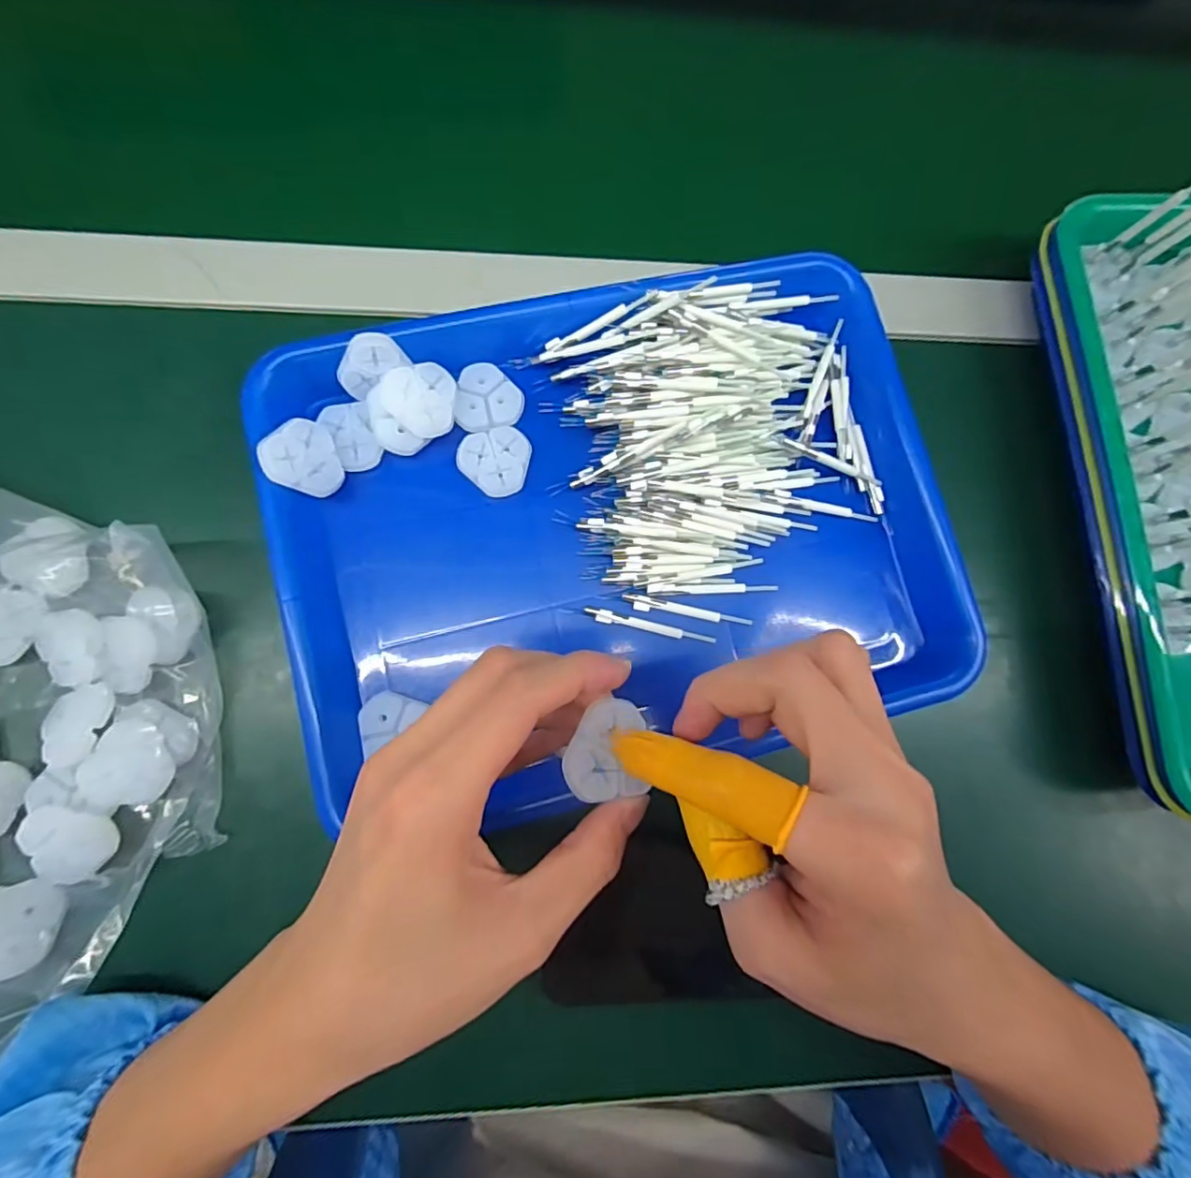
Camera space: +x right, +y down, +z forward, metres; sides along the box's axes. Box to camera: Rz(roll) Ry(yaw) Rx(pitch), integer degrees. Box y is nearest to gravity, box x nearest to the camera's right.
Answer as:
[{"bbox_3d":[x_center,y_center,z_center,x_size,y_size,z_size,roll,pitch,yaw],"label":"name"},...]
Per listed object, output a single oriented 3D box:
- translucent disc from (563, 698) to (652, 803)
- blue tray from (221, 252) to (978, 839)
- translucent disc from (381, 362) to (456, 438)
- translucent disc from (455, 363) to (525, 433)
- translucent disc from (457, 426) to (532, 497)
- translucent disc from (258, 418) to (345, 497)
[{"bbox_3d":[0.004,0.058,0.210,0.030,0.006,0.035,2,81,-5],"label":"translucent disc"},{"bbox_3d":[0.015,-0.036,0.293,0.330,0.036,0.239,-12,83,-7],"label":"blue tray"},{"bbox_3d":[-0.087,-0.095,0.285,0.033,0.004,0.035,7,94,-24],"label":"translucent disc"},{"bbox_3d":[-0.055,-0.100,0.302,0.033,0.008,0.036,1,82,-5],"label":"translucent disc"},{"bbox_3d":[-0.051,-0.065,0.299,0.036,0.008,0.035,1,82,-5],"label":"translucent disc"},{"bbox_3d":[-0.137,-0.062,0.274,0.035,0.004,0.034,9,77,-45],"label":"translucent disc"}]

